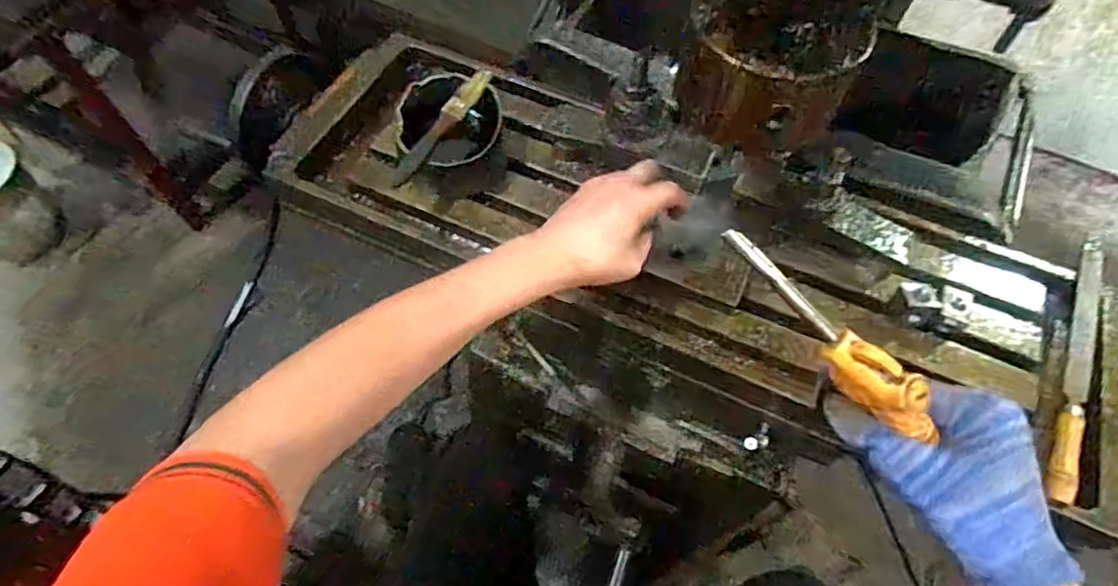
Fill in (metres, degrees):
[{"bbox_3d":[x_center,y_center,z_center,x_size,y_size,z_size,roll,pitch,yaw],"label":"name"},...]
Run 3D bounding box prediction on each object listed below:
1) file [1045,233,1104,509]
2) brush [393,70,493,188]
[{"bbox_3d":[0.446,0.056,0.510,0.022,0.024,0.272,28,64,13],"label":"file"},{"bbox_3d":[-0.109,-0.156,0.561,0.018,0.014,0.142,33,79,15],"label":"brush"}]

